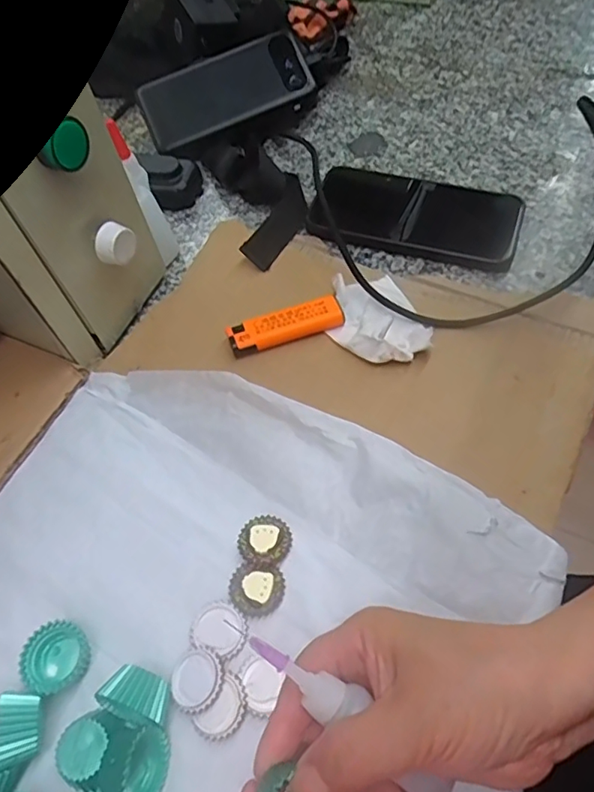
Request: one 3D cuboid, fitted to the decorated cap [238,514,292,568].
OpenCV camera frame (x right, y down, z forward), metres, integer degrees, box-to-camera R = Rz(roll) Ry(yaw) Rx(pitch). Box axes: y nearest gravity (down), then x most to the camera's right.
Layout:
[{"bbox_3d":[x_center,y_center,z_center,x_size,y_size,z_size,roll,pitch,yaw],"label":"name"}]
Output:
[{"bbox_3d":[-0.018,0.079,0.308,0.029,0.006,0.029,-2,56,4],"label":"decorated cap"}]

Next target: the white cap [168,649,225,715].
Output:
[{"bbox_3d":[-0.049,0.139,0.273,0.028,0.005,0.026,-2,56,4],"label":"white cap"}]

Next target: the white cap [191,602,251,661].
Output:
[{"bbox_3d":[-0.039,0.119,0.286,0.028,0.004,0.025,34,65,24],"label":"white cap"}]

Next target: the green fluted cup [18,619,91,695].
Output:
[{"bbox_3d":[-0.122,0.133,0.285,0.028,0.016,0.032,17,60,16],"label":"green fluted cup"}]

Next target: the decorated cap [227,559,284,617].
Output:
[{"bbox_3d":[-0.022,0.101,0.295,0.029,0.006,0.027,-2,56,4],"label":"decorated cap"}]

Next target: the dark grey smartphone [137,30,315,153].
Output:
[{"bbox_3d":[-0.067,-0.284,0.519,0.155,0.010,0.072,-24,88,1],"label":"dark grey smartphone"}]

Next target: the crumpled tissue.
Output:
[{"bbox_3d":[0.054,-0.056,0.387,0.061,0.018,0.083,-25,58,-11],"label":"crumpled tissue"}]

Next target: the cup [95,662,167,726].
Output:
[{"bbox_3d":[-0.074,0.141,0.265,0.030,0.025,0.020,15,59,14],"label":"cup"}]

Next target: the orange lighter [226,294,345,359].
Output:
[{"bbox_3d":[-0.008,-0.048,0.386,0.078,0.011,0.023,-18,57,-7],"label":"orange lighter"}]

